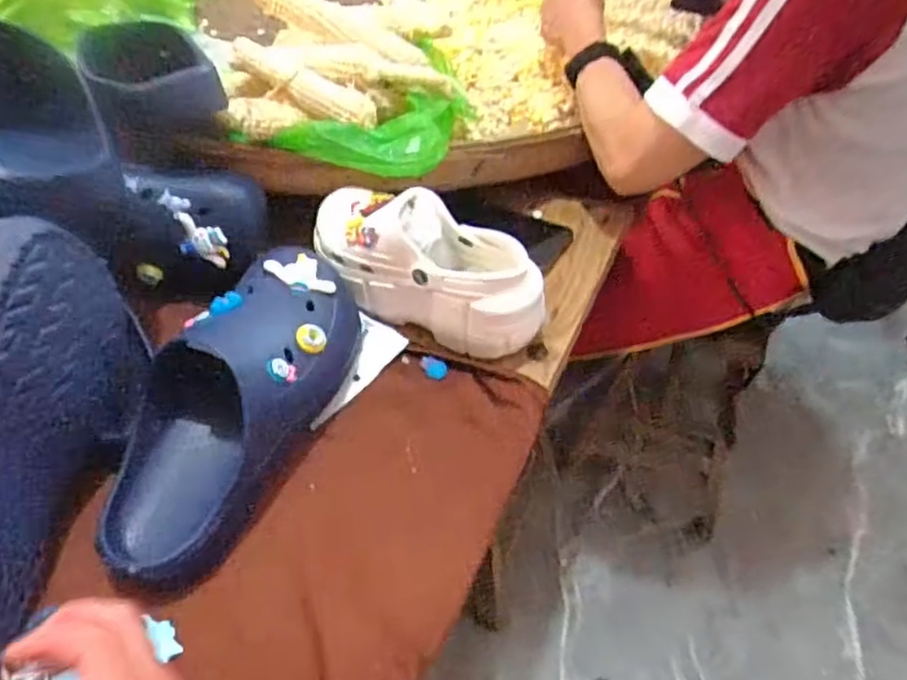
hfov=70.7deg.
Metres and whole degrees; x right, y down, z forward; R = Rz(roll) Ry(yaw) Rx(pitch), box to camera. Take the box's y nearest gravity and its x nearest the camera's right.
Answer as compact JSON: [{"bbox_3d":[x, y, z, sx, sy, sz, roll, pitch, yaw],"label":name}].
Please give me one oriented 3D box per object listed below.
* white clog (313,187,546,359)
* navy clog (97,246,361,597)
[{"bbox_3d":[-0.032,-0.069,0.578,0.239,0.101,0.080,27,54,21],"label":"white clog"},{"bbox_3d":[-0.172,0.042,0.496,0.111,0.100,0.288,19,52,15],"label":"navy clog"}]

